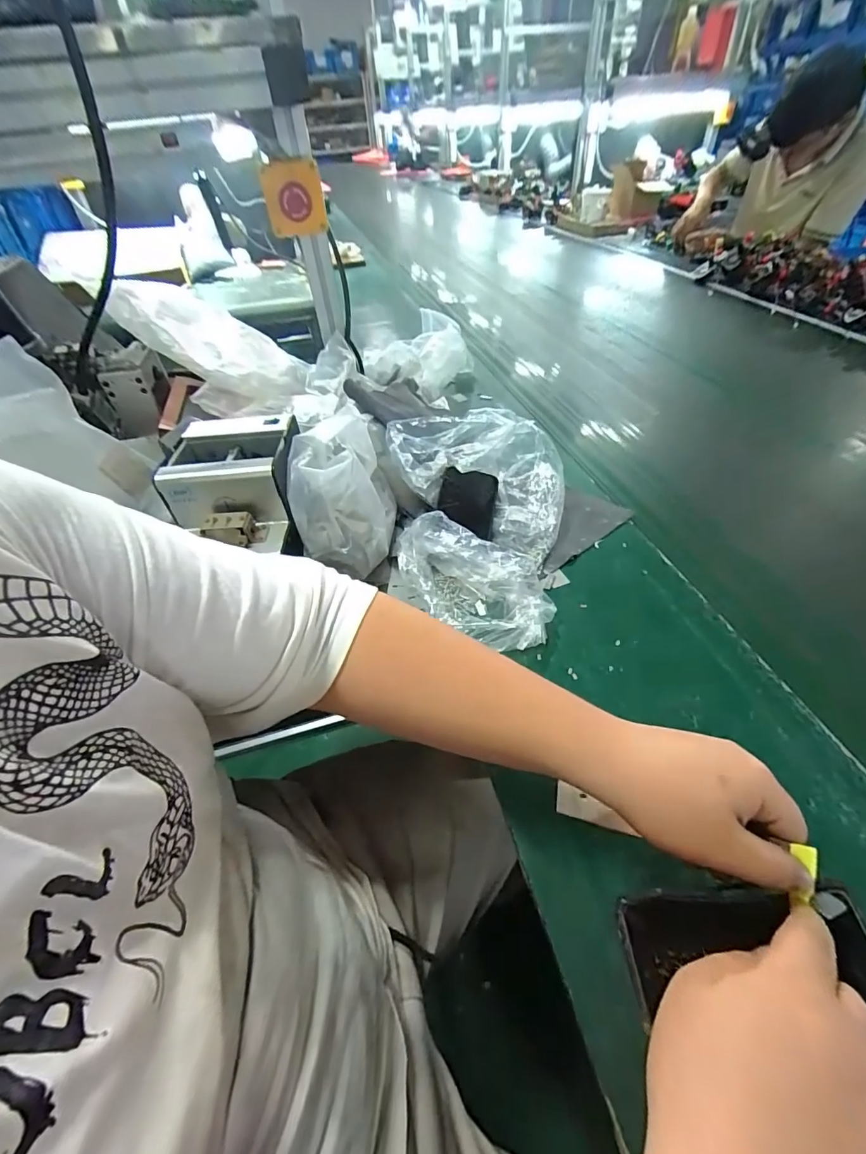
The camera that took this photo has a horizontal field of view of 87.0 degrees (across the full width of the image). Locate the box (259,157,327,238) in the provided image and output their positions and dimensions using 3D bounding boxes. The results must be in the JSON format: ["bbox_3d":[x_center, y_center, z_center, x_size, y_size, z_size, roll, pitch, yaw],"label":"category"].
[{"bbox_3d":[-0.179,-0.487,0.588,0.076,0.072,0.062,-15,46,-11],"label":"box"}]

